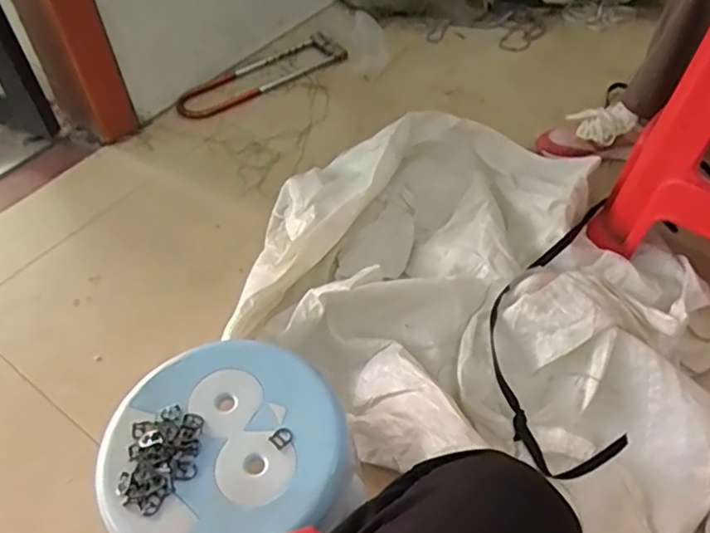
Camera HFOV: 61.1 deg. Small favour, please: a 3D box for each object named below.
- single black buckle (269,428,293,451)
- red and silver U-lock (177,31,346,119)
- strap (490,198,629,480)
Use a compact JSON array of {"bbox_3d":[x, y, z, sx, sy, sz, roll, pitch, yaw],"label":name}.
[{"bbox_3d":[-0.069,0.163,0.573,0.017,0.005,0.020,36,59,29],"label":"single black buckle"},{"bbox_3d":[-0.193,-0.410,1.281,0.403,0.031,0.104,-32,65,-27],"label":"red and silver U-lock"},{"bbox_3d":[0.280,0.046,0.845,0.172,0.055,0.503,8,50,10],"label":"strap"}]

